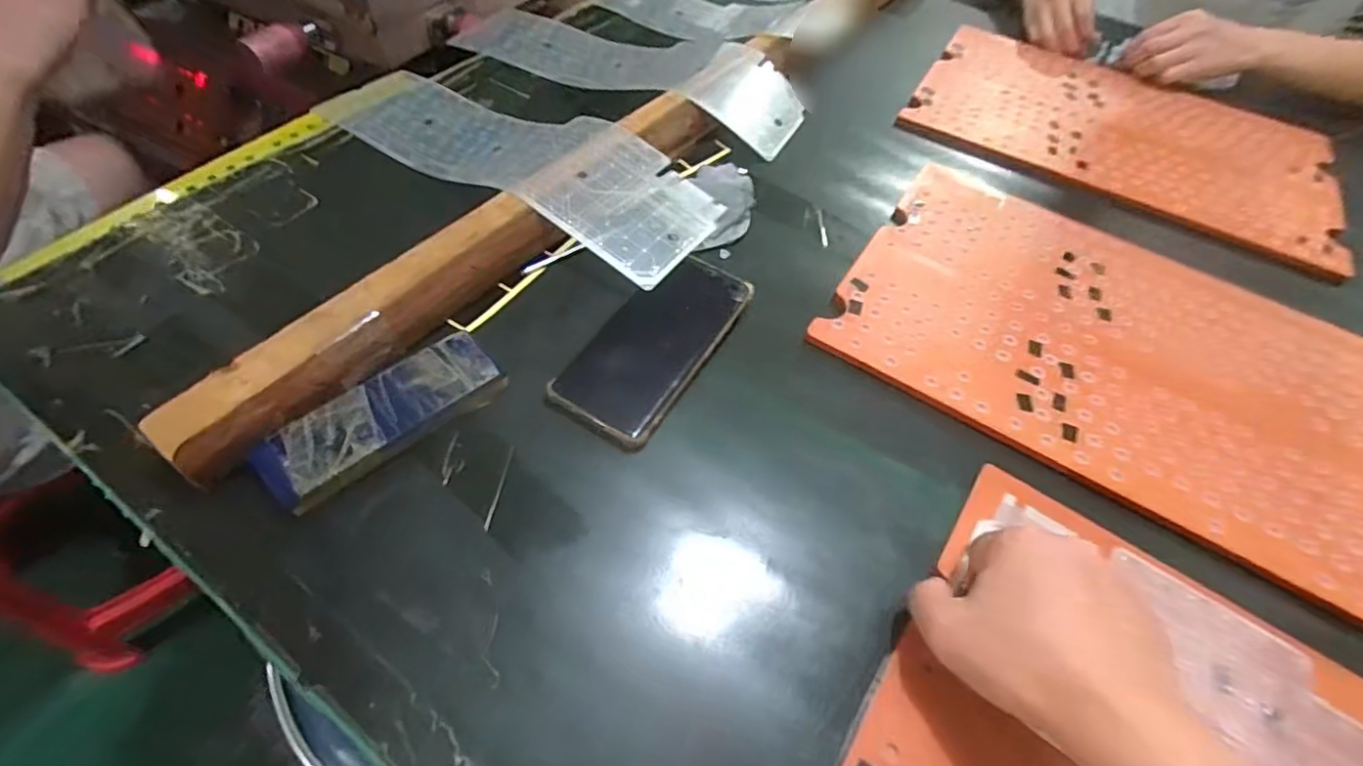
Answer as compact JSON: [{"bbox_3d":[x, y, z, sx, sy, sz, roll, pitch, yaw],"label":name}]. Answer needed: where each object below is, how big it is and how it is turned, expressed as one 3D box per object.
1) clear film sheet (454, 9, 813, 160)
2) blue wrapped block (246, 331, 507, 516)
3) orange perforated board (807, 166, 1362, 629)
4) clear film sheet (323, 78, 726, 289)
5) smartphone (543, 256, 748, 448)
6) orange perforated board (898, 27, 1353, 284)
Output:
[{"bbox_3d":[-0.070,-0.351,0.645,0.414,0.036,0.149,19,55,9],"label":"clear film sheet"},{"bbox_3d":[-0.185,0.021,0.376,0.143,0.022,0.053,-35,65,-26],"label":"blue wrapped block"},{"bbox_3d":[0.348,-0.026,0.466,0.419,0.005,0.281,30,58,15],"label":"orange perforated board"},{"bbox_3d":[-0.152,-0.208,0.534,0.390,0.038,0.133,29,57,15],"label":"clear film sheet"},{"bbox_3d":[-0.018,-0.030,0.431,0.077,0.018,0.165,29,57,15],"label":"smartphone"},{"bbox_3d":[0.486,-0.286,0.663,0.417,0.007,0.278,27,57,14],"label":"orange perforated board"}]

